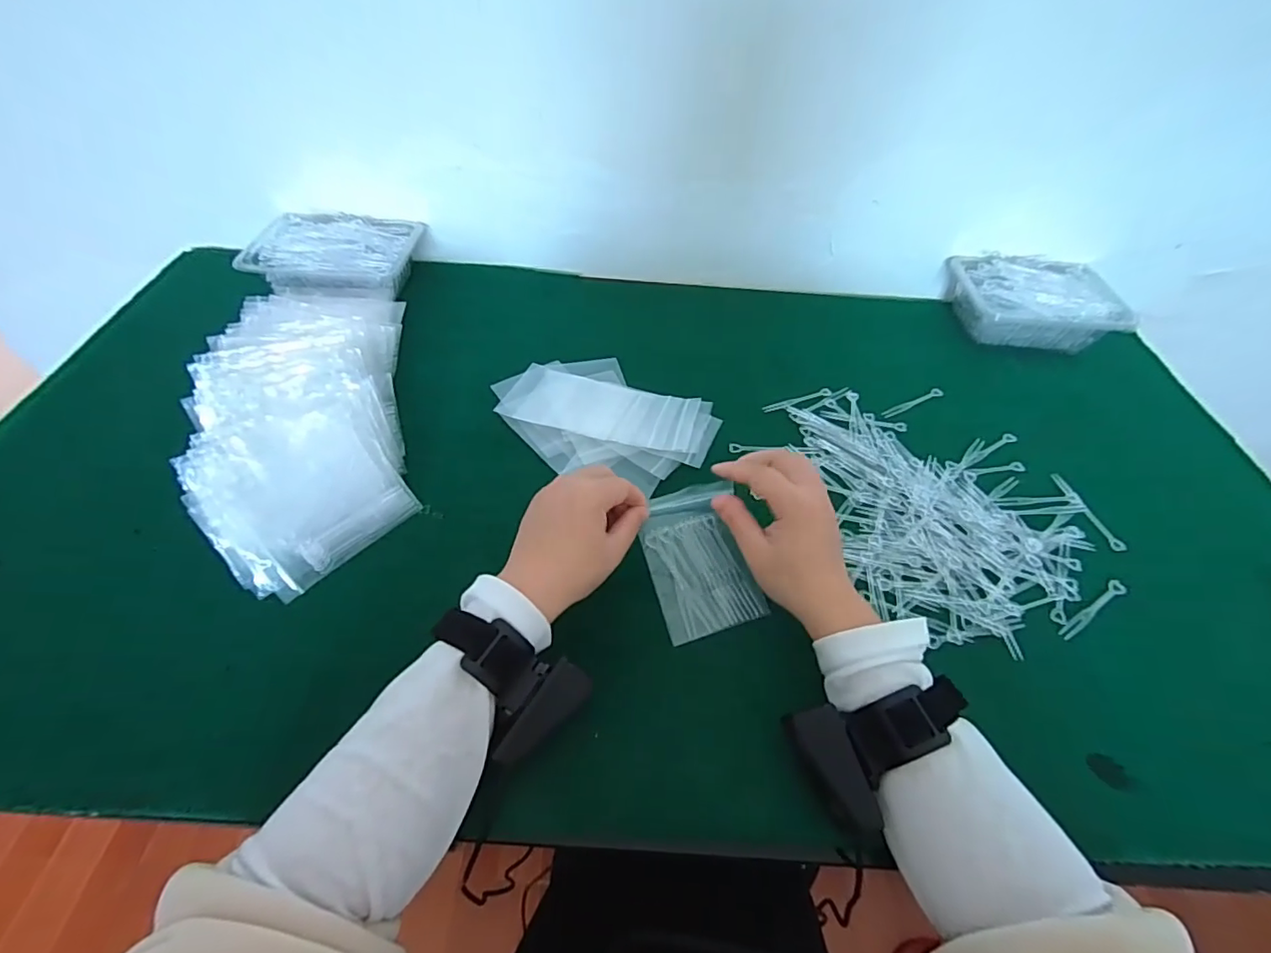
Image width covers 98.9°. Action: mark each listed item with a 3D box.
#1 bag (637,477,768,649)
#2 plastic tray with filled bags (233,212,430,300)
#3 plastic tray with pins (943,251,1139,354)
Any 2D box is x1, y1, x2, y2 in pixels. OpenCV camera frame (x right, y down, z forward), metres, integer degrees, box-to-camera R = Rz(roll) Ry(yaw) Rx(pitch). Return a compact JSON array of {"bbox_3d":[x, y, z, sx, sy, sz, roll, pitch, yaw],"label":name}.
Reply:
[{"bbox_3d":[0.049,0.065,0.424,0.078,0.004,0.109,-16,76,-10],"label":"bag"},{"bbox_3d":[-0.348,-0.262,0.638,0.174,0.041,0.128,6,51,0],"label":"plastic tray with filled bags"},{"bbox_3d":[0.472,-0.208,0.649,0.178,0.057,0.127,3,51,-3],"label":"plastic tray with pins"}]

